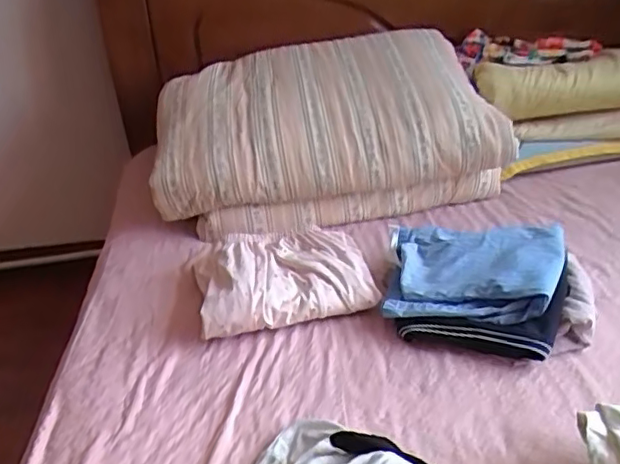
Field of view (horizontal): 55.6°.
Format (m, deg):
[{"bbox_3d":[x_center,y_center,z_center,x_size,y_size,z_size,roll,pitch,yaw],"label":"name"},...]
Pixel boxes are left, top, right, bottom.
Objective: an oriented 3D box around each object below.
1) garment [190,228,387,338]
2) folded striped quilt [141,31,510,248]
[{"bbox_3d":[-0.048,0.073,0.995,0.282,0.080,0.233,-11,29,-10],"label":"garment"},{"bbox_3d":[0.053,-0.245,1.304,0.722,0.220,0.511,-8,29,-4],"label":"folded striped quilt"}]

